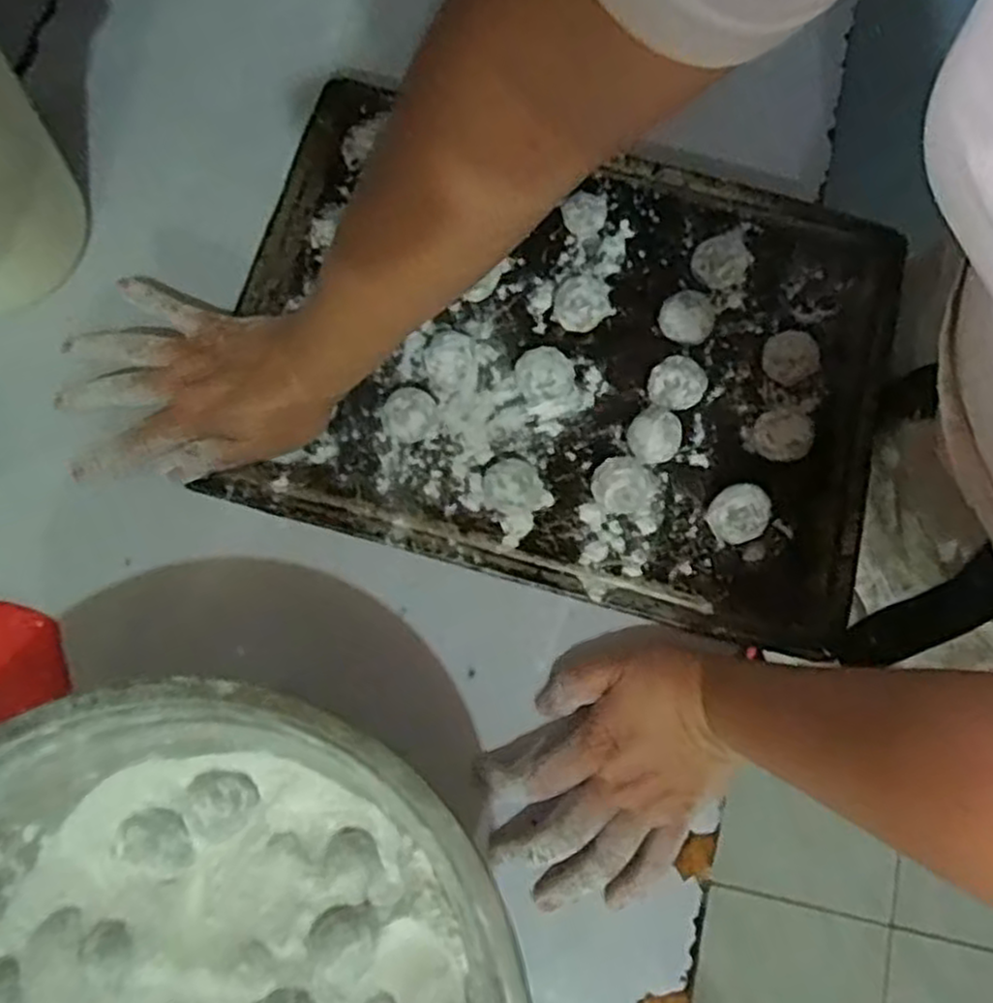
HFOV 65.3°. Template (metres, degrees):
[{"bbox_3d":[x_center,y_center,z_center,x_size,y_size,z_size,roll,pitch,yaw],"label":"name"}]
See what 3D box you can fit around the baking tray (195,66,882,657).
[{"bbox_3d":[0.048,-0.106,0.536,0.436,0.033,0.338,11,75,1],"label":"baking tray"}]

